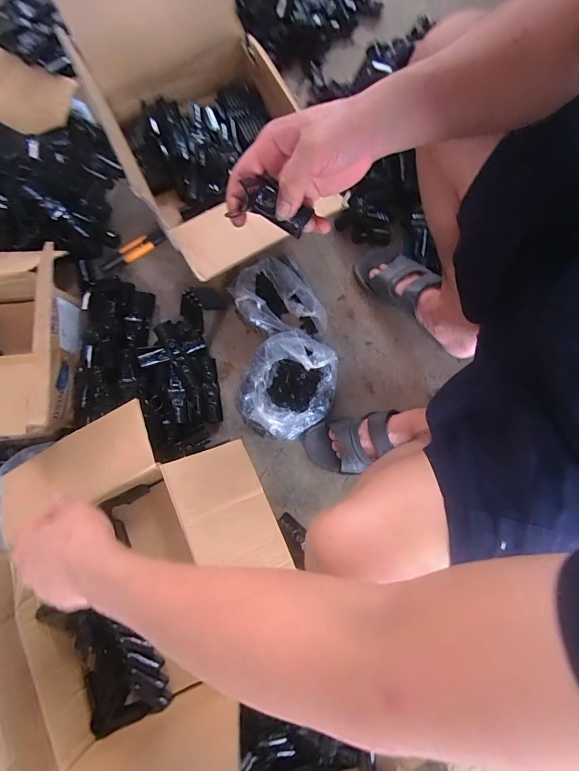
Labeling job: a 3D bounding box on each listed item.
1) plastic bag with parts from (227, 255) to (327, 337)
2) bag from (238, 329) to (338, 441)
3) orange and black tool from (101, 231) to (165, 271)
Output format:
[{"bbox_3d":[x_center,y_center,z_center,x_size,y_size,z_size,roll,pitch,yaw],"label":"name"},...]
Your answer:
[{"bbox_3d":[-0.022,-0.165,0.745,0.148,0.063,0.181,-30,80,-4],"label":"plastic bag with parts"},{"bbox_3d":[-0.007,-0.001,0.694,0.190,0.106,0.173,-36,81,-5],"label":"bag"},{"bbox_3d":[-0.335,-0.288,0.807,0.145,0.021,0.034,-30,80,-4],"label":"orange and black tool"}]

